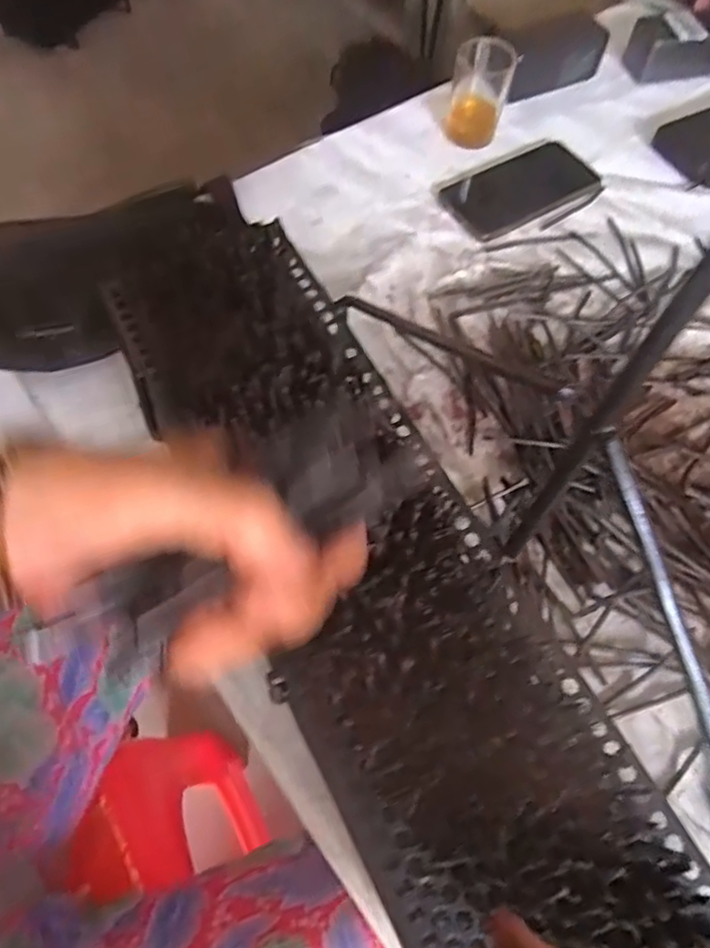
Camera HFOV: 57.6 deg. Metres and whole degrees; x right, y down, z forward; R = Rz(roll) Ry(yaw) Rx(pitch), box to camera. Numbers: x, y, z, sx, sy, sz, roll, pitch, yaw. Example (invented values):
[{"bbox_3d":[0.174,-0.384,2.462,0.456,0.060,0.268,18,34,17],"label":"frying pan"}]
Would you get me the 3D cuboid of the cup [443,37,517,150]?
[{"bbox_3d":[0.127,-0.392,0.663,0.059,0.079,0.055,11,61,3],"label":"cup"}]

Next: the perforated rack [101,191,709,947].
[{"bbox_3d":[0.020,0.068,0.342,0.144,0.041,0.600,-26,67,-16],"label":"perforated rack"}]

